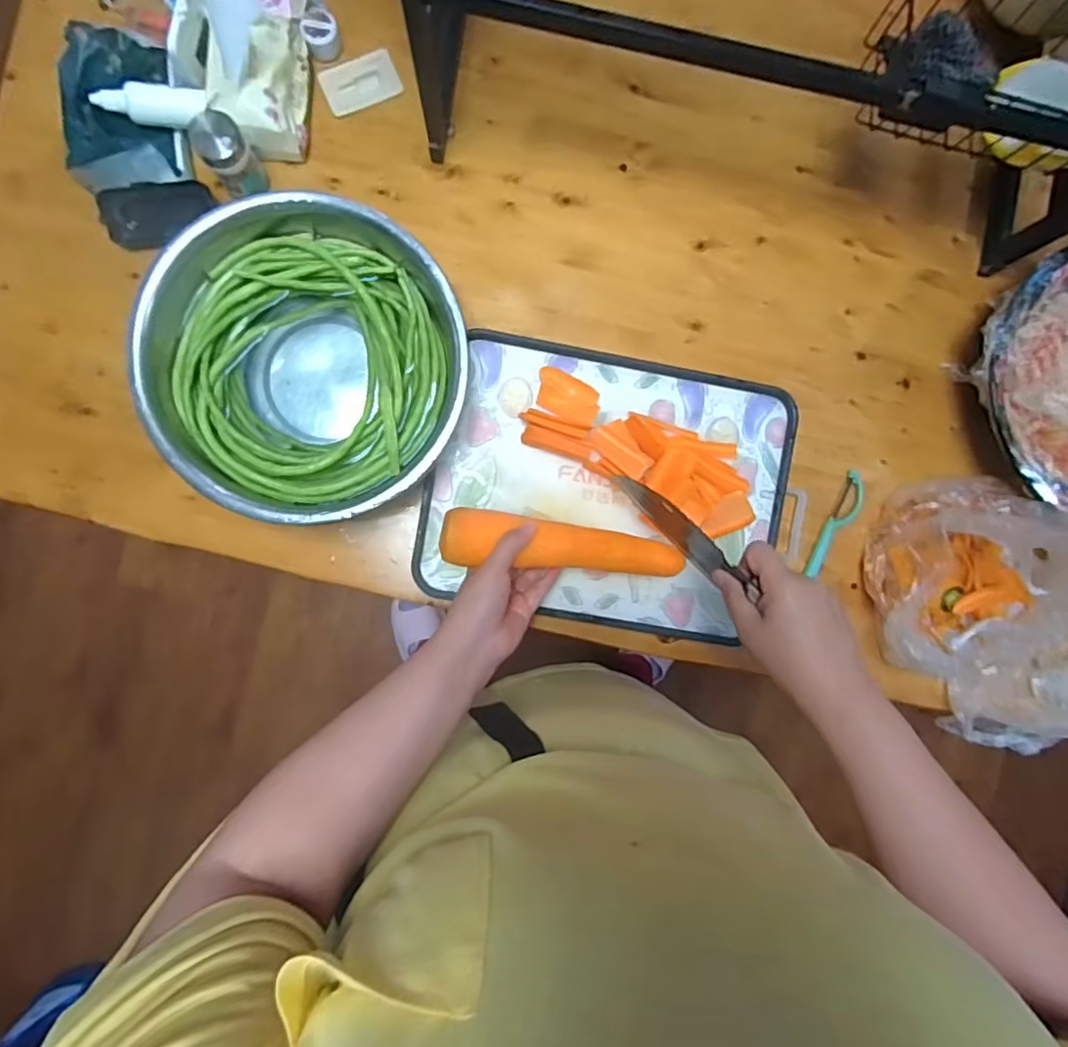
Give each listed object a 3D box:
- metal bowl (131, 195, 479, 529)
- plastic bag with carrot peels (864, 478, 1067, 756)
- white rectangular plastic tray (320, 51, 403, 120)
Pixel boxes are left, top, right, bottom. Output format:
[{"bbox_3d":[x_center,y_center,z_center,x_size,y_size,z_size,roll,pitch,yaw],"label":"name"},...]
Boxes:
[{"bbox_3d":[-0.211,-0.150,0.581,0.277,0.113,0.272,0,92,-3],"label":"metal bowl"},{"bbox_3d":[0.531,0.111,0.619,0.330,0.133,0.255,19,90,-3],"label":"plastic bag with carrot peels"},{"bbox_3d":[-0.185,-0.470,0.627,0.081,0.004,0.045,-27,102,-8],"label":"white rectangular plastic tray"}]

